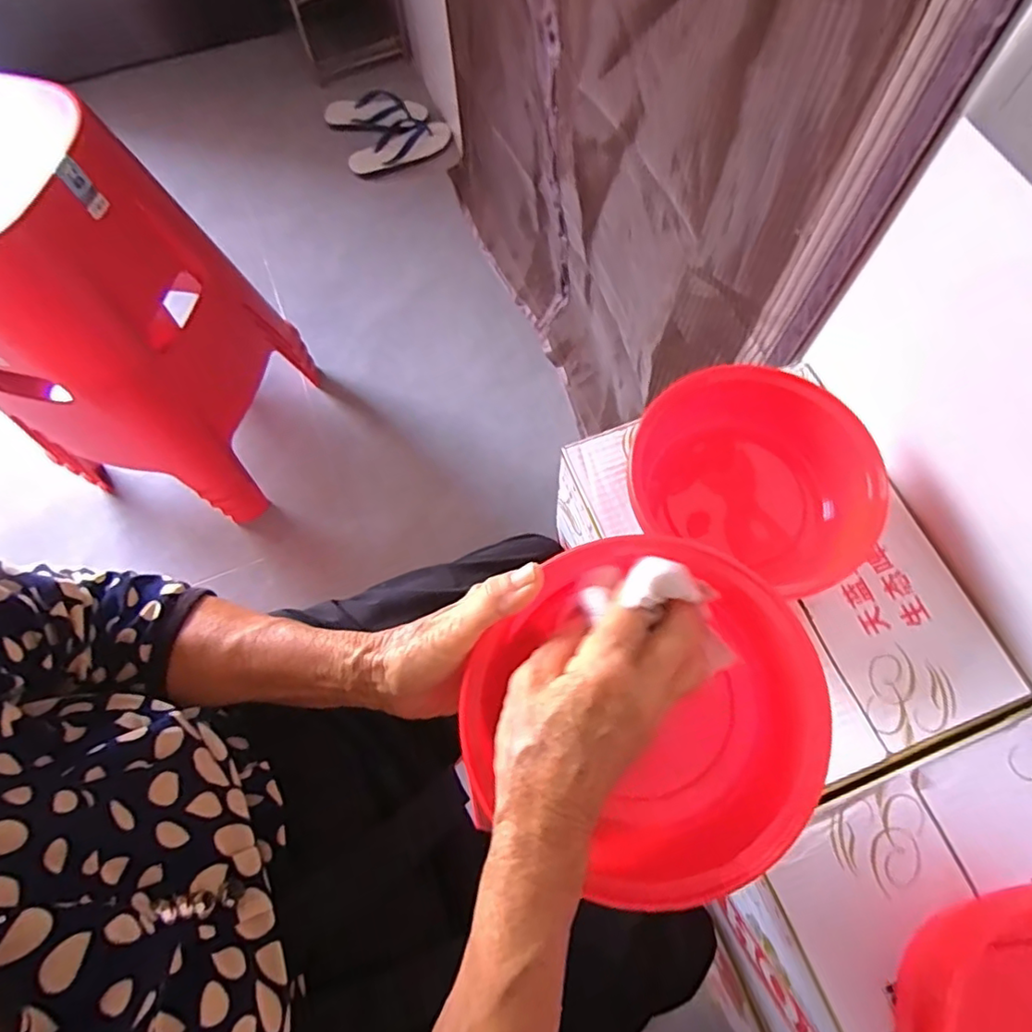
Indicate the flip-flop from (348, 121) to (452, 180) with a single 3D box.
[{"bbox_3d":[-0.291,-0.923,1.499,0.260,0.040,0.125,-22,70,-6],"label":"flip-flop"}]

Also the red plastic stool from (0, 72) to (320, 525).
[{"bbox_3d":[-0.605,-0.273,0.913,0.326,0.549,0.342,11,70,6],"label":"red plastic stool"}]

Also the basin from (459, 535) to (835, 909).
[{"bbox_3d":[0.064,0.099,0.309,0.161,0.073,0.159,-1,69,2],"label":"basin"}]

